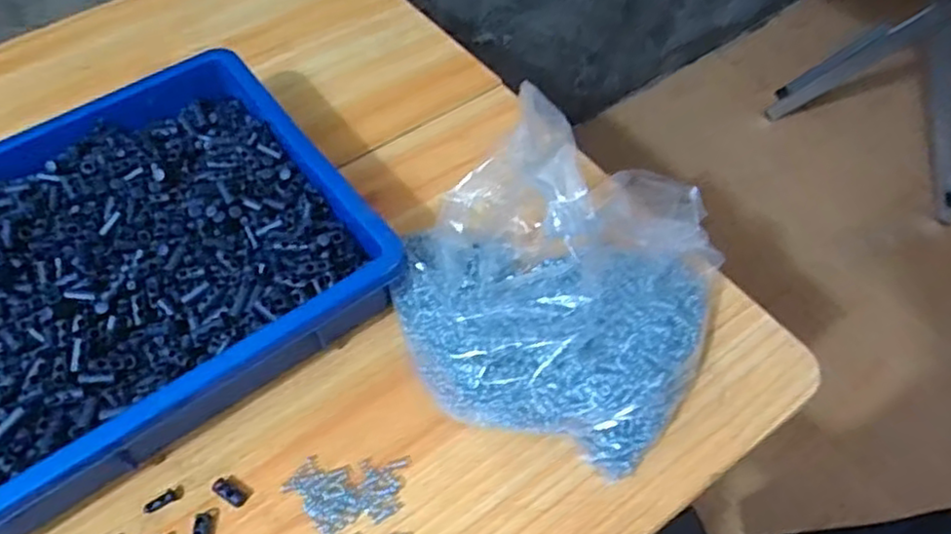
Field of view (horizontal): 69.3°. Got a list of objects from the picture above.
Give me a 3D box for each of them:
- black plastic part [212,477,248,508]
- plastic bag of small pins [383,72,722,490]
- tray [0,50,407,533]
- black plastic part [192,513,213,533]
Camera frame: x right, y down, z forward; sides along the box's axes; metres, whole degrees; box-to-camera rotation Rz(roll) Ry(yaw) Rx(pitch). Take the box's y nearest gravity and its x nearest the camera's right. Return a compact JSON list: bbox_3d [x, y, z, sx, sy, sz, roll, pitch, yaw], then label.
[{"bbox_3d":[-0.132,0.121,0.371,0.020,0.005,0.010,27,60,20],"label":"black plastic part"},{"bbox_3d":[0.048,-0.001,0.396,0.177,0.095,0.189,14,57,12],"label":"plastic bag of small pins"},{"bbox_3d":[-0.256,0.023,0.413,0.366,0.061,0.252,-34,60,-19],"label":"tray"},{"bbox_3d":[-0.143,0.137,0.358,0.010,0.004,0.018,-5,55,-1],"label":"black plastic part"}]

